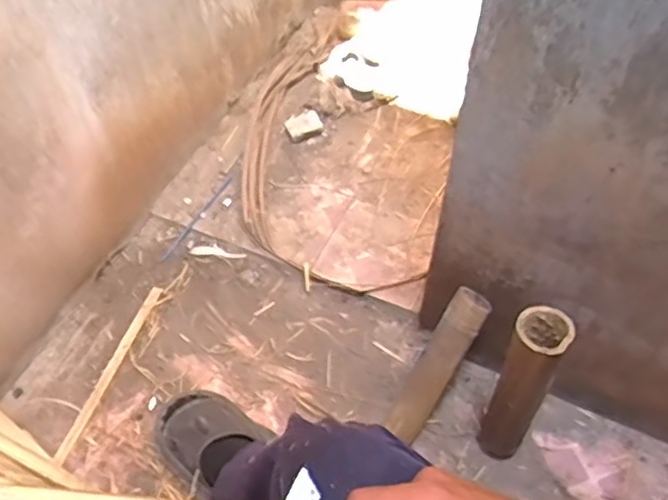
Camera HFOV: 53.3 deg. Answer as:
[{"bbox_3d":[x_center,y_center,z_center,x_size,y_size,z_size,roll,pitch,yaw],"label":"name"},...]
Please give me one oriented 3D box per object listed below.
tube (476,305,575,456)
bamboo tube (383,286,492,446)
[{"bbox_3d":[0.243,0.192,0.885,0.067,0.318,0.060,21,54,15],"label":"tube"},{"bbox_3d":[0.151,0.172,0.972,0.054,0.243,0.055,32,17,23],"label":"bamboo tube"}]

